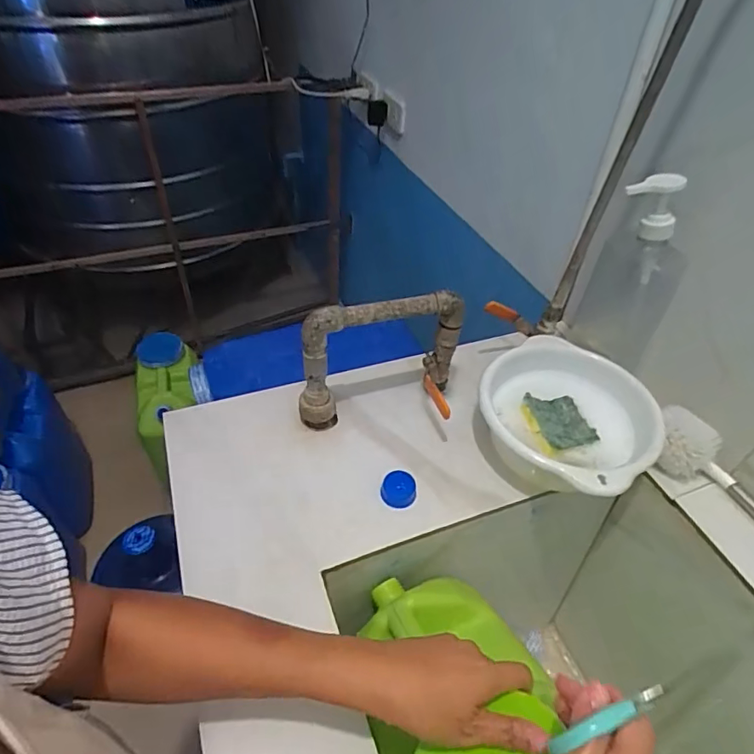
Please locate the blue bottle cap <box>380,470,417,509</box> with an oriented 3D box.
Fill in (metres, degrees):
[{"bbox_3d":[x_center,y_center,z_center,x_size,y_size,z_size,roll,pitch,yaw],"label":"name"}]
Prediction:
[{"bbox_3d":[0.024,0.129,0.575,0.039,0.020,0.036,2,44,-2],"label":"blue bottle cap"}]

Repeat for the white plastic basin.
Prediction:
[{"bbox_3d":[0.221,0.059,0.609,0.192,0.085,0.191,2,44,-2],"label":"white plastic basin"}]

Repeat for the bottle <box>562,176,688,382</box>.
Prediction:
[{"bbox_3d":[0.323,-0.131,0.630,0.104,0.232,0.062,22,47,19],"label":"bottle"}]

